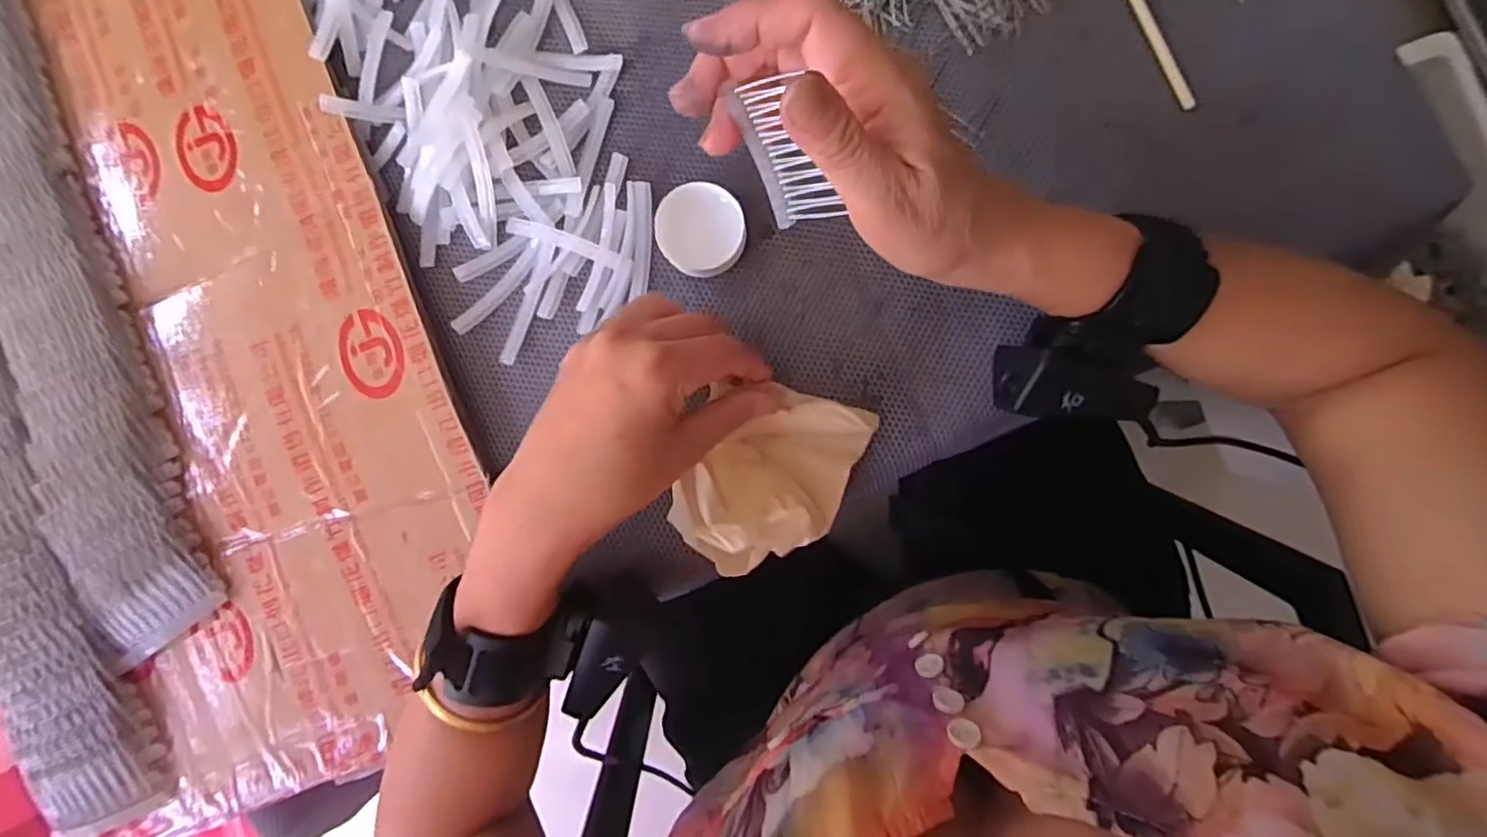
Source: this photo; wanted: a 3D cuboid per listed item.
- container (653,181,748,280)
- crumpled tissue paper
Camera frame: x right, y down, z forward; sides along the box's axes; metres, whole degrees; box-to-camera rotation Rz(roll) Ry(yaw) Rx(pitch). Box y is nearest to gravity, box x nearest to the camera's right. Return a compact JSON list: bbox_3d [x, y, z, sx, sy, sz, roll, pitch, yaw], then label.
[{"bbox_3d":[-0.021,-0.092,0.332,0.042,0.021,0.043,0,88,2],"label":"container"},{"bbox_3d":[0.010,0.029,0.311,0.074,0.048,0.092,24,89,3],"label":"crumpled tissue paper"}]

